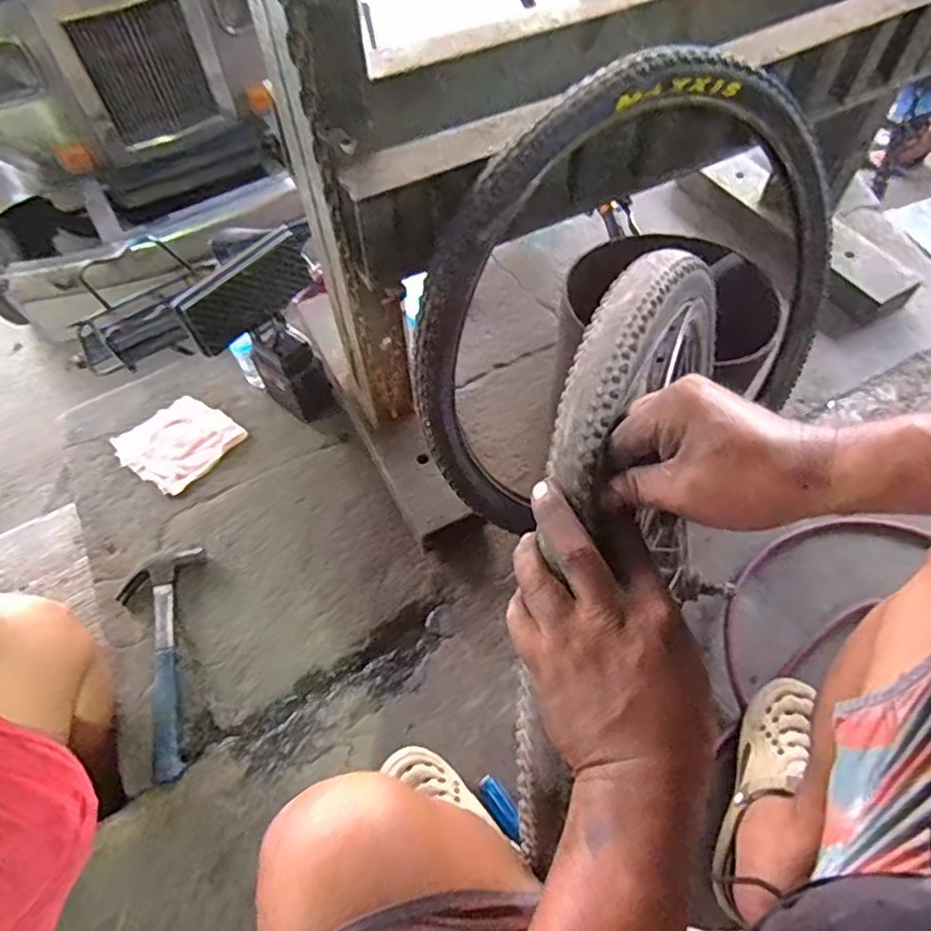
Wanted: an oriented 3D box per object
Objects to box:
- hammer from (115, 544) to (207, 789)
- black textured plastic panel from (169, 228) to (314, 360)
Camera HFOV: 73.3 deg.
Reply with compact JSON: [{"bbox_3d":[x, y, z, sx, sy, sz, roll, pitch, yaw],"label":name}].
[{"bbox_3d":[-0.451,0.282,0.912,0.120,0.030,0.337,-8,58,-5],"label":"hammer"},{"bbox_3d":[-0.342,-0.273,0.979,0.213,0.098,0.025,-44,37,-18],"label":"black textured plastic panel"}]

